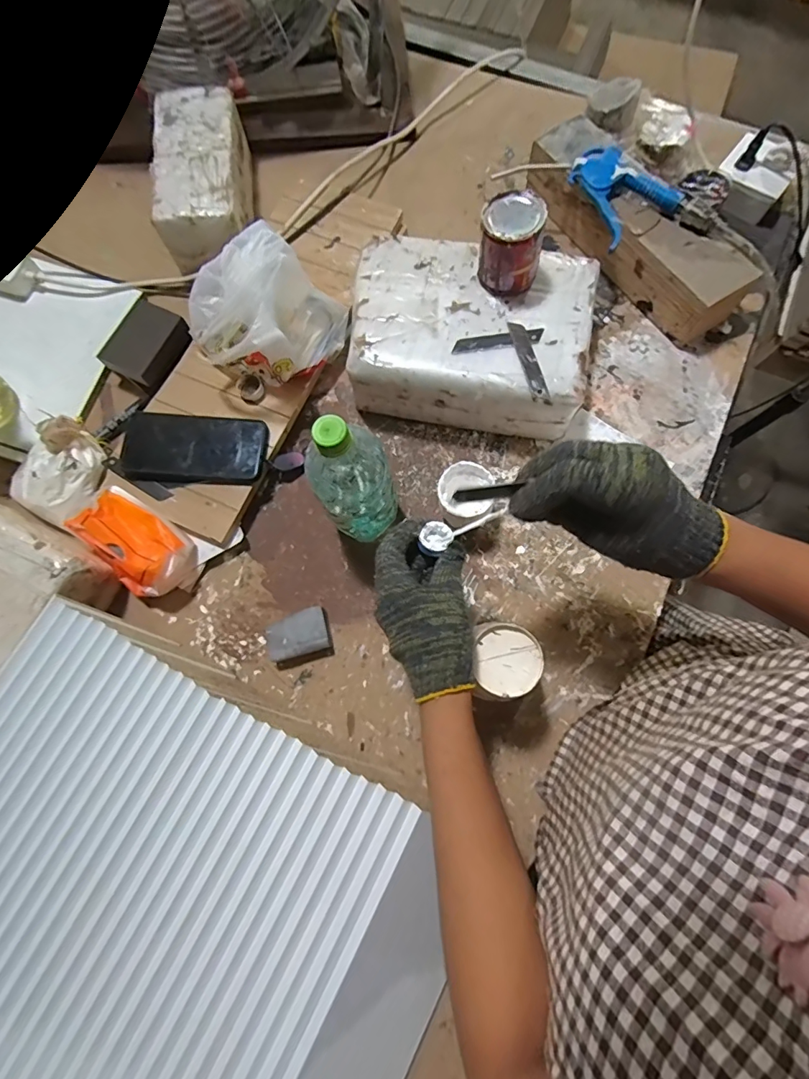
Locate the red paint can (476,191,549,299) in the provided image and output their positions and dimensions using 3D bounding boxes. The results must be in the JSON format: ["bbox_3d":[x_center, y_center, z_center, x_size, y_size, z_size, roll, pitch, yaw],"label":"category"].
[{"bbox_3d":[0.112,-0.316,0.493,0.061,0.072,0.065,0,77,1],"label":"red paint can"}]

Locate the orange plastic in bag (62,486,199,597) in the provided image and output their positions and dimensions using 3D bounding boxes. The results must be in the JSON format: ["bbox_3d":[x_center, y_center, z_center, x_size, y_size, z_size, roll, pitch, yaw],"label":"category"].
[{"bbox_3d":[-0.314,0.007,0.542,0.129,0.070,0.087,38,80,9],"label":"orange plastic in bag"}]

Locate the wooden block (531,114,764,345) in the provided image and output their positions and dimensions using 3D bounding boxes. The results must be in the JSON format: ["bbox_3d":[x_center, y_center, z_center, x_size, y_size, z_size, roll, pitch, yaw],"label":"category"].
[{"bbox_3d":[0.293,-0.404,0.602,0.091,0.081,0.344,-30,78,-6],"label":"wooden block"}]

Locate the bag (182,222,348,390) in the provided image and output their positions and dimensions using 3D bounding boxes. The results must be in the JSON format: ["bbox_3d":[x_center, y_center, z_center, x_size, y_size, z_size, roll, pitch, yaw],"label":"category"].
[{"bbox_3d":[-0.177,-0.282,0.557,0.162,0.101,0.161,40,80,9],"label":"bag"}]

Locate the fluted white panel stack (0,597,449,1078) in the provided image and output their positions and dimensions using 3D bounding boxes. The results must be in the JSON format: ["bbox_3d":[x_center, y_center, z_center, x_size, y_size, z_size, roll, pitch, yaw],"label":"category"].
[{"bbox_3d":[-0.267,0.408,0.403,0.482,0.125,0.553,27,79,7],"label":"fluted white panel stack"}]

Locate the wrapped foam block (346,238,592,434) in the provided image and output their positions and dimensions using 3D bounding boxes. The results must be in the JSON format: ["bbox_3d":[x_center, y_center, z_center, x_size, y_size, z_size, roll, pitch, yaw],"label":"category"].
[{"bbox_3d":[0.075,-0.244,0.564,0.278,0.111,0.197,12,77,4],"label":"wrapped foam block"}]

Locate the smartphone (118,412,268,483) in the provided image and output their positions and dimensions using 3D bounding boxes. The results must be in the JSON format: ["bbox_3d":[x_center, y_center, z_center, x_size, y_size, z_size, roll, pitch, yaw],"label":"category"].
[{"bbox_3d":[-0.258,-0.113,0.562,0.174,0.009,0.084,3,77,2],"label":"smartphone"}]

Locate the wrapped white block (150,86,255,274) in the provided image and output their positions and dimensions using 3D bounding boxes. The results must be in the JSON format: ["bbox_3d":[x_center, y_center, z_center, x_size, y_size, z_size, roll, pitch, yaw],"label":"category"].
[{"bbox_3d":[-0.276,-0.499,0.640,0.114,0.078,0.233,-5,77,0],"label":"wrapped white block"}]

